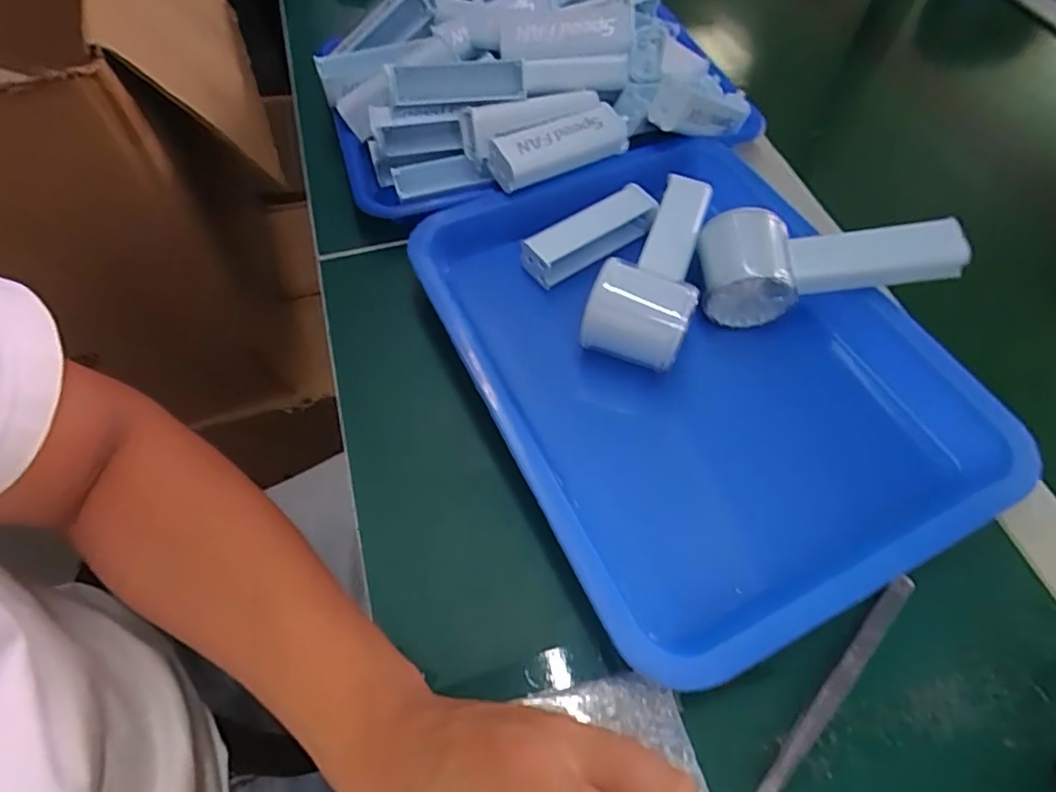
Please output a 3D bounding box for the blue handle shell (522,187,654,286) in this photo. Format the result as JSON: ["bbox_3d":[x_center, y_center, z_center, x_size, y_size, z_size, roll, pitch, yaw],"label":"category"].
[{"bbox_3d":[0.044,-0.115,0.419,0.095,0.028,0.034,-29,64,-18],"label":"blue handle shell"}]

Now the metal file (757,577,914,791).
[{"bbox_3d":[0.149,0.138,0.285,0.141,0.009,0.011,-40,68,-23],"label":"metal file"}]

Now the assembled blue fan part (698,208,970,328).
[{"bbox_3d":[0.187,-0.084,0.376,0.150,0.063,0.060,2,58,-1],"label":"assembled blue fan part"}]

